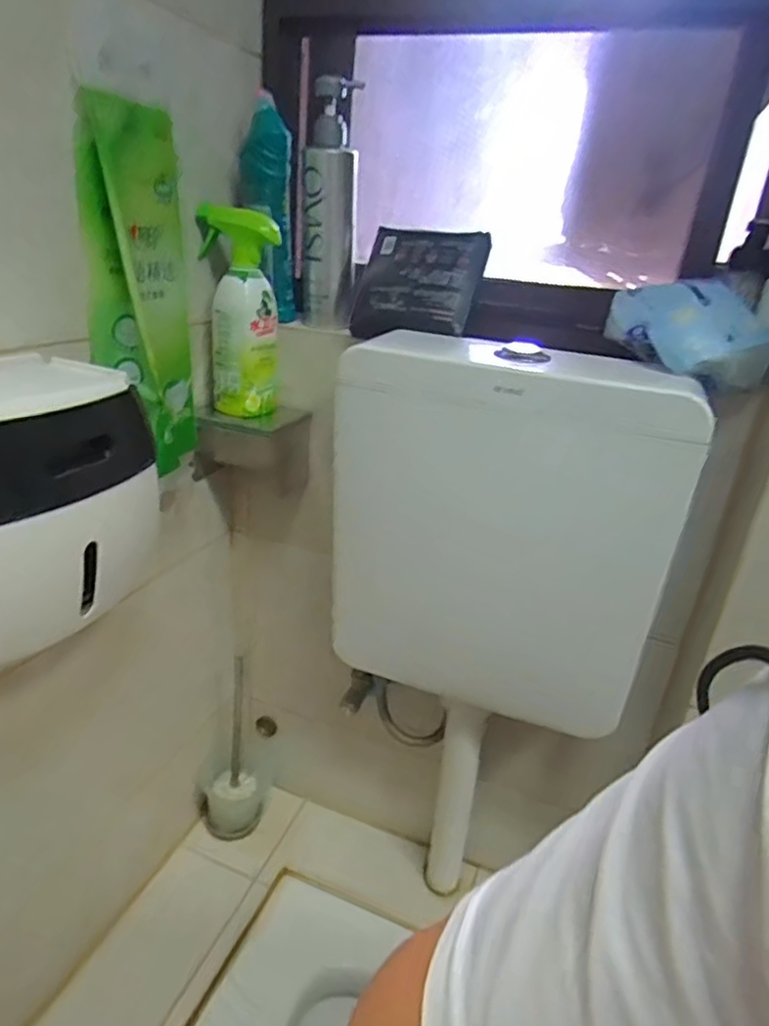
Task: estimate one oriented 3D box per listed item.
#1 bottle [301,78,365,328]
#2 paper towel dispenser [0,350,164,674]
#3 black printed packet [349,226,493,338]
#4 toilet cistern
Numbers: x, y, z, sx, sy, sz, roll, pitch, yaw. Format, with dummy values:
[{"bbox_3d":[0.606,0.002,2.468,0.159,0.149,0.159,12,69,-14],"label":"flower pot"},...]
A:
[{"bbox_3d":[-0.065,-0.354,0.756,0.064,0.253,0.060,3,24,-4],"label":"bottle"},{"bbox_3d":[-0.298,-0.006,0.505,0.149,0.188,0.198,11,25,12],"label":"paper towel dispenser"},{"bbox_3d":[0.040,-0.271,0.745,0.141,0.131,0.027,12,-12,18],"label":"black printed packet"},{"bbox_3d":[0.117,0.031,0.710,0.359,0.407,0.110,13,25,16],"label":"toilet cistern"}]

